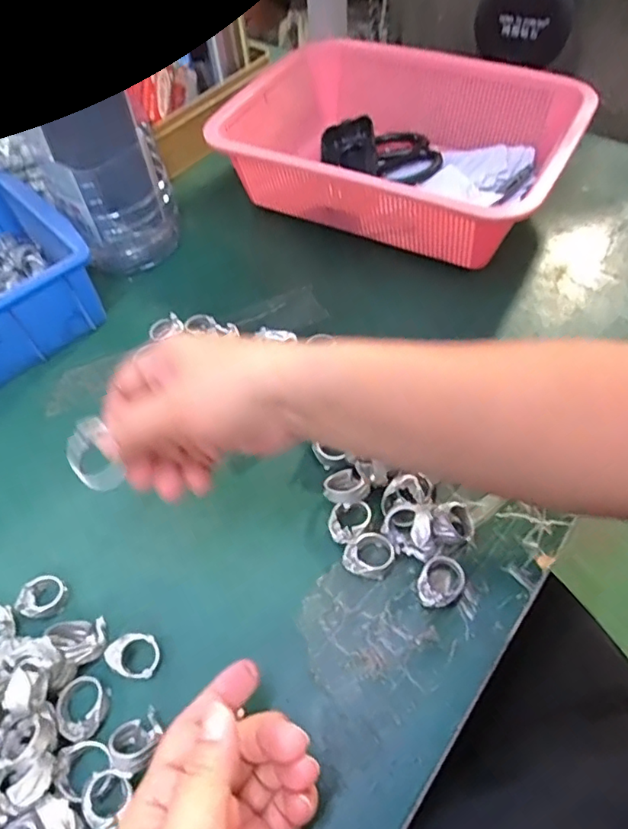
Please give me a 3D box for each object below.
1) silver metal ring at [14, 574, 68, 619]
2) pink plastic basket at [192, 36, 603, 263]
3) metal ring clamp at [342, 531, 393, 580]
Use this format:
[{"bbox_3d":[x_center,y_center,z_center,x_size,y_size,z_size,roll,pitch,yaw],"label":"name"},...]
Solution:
[{"bbox_3d":[-0.162,0.110,0.336,0.025,0.014,0.025,-2,54,2],"label":"silver metal ring"},{"bbox_3d":[0.080,-0.245,0.518,0.291,0.089,0.204,25,59,20],"label":"pink plastic basket"},{"bbox_3d":[0.032,0.084,0.336,0.029,0.014,0.026,7,55,9],"label":"metal ring clamp"}]

